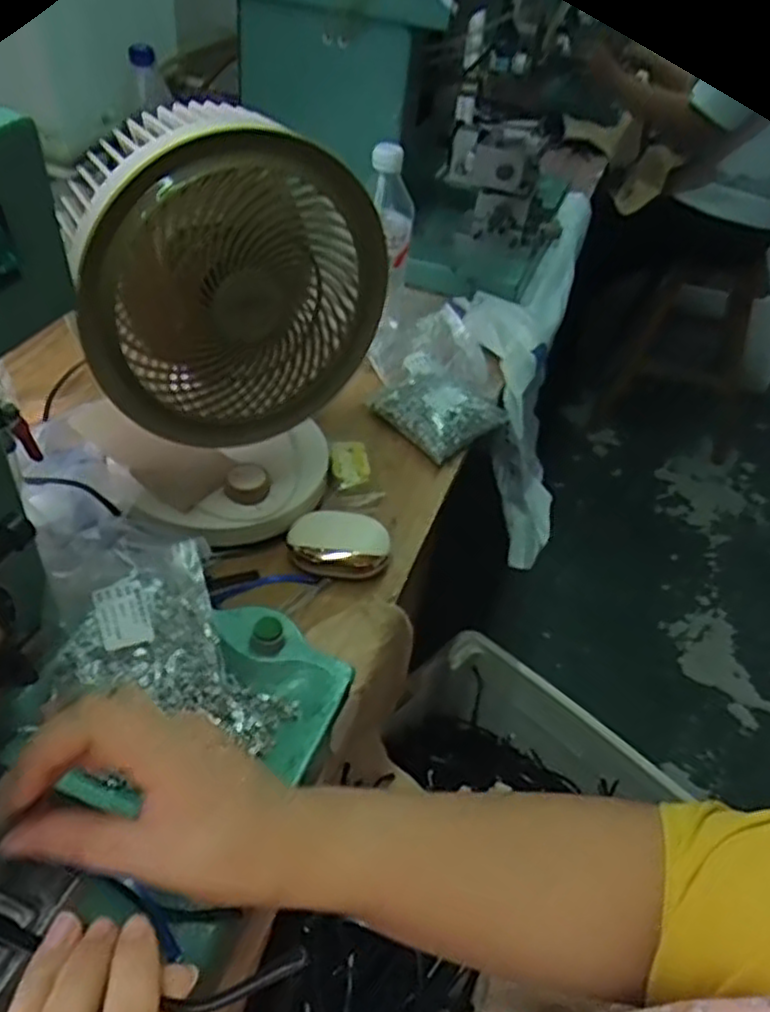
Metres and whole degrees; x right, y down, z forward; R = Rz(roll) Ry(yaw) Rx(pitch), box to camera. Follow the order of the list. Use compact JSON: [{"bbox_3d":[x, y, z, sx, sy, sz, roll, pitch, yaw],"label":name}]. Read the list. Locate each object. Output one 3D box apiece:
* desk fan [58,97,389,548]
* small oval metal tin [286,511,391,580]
[{"bbox_3d":[-0.124,-0.119,0.587,0.218,0.320,0.134,-13,47,-21],"label":"desk fan"},{"bbox_3d":[-0.040,0.032,0.656,0.083,0.026,0.062,18,44,11],"label":"small oval metal tin"}]

